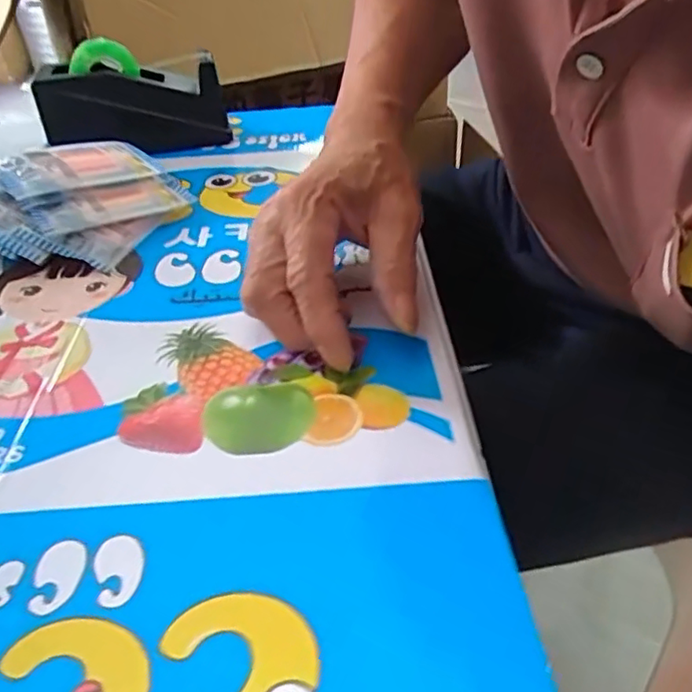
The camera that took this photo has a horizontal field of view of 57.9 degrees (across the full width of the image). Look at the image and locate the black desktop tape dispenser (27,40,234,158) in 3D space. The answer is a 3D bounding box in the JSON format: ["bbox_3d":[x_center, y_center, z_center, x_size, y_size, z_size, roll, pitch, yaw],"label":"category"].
[{"bbox_3d":[-0.182,-0.215,0.536,0.151,0.080,0.048,-7,39,-6],"label":"black desktop tape dispenser"}]

